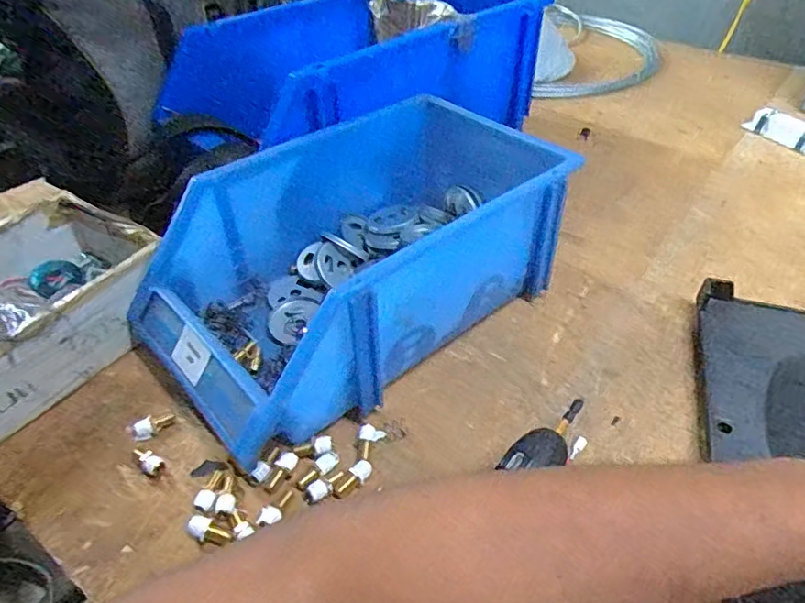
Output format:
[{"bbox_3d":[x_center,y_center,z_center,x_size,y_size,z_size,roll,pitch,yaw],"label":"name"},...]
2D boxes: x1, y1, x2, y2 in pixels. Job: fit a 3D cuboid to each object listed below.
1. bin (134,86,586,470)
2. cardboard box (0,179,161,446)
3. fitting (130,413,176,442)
[{"bbox_3d":[-0.033,-0.039,0.469,0.335,0.128,0.192,-31,50,-29],"label":"bin"},{"bbox_3d":[-0.310,0.007,0.458,0.156,0.091,0.227,22,47,24],"label":"cardboard box"},{"bbox_3d":[-0.182,0.092,0.414,0.030,0.012,0.012,-24,47,-24],"label":"fitting"}]

